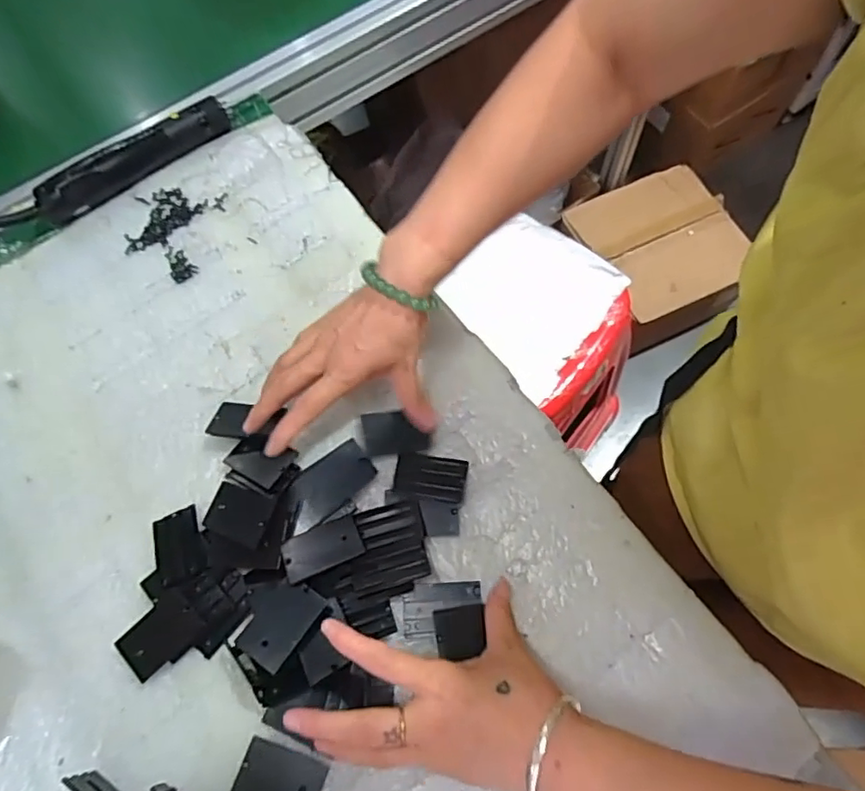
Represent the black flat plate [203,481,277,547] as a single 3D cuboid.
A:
[{"bbox_3d":[-0.144,0.088,0.437,0.048,0.004,0.037,16,75,11],"label":"black flat plate"}]

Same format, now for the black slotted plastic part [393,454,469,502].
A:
[{"bbox_3d":[-0.002,0.062,0.456,0.054,0.004,0.033,11,70,7],"label":"black slotted plastic part"}]

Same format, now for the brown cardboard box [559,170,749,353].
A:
[{"bbox_3d":[0.502,-0.310,1.317,0.307,0.184,0.328,-22,70,-4],"label":"brown cardboard box"}]

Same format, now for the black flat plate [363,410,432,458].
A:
[{"bbox_3d":[-0.030,0.029,0.467,0.050,0.009,0.035,-8,69,-1],"label":"black flat plate"}]

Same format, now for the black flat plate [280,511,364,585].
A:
[{"bbox_3d":[-0.079,0.109,0.421,0.055,0.005,0.036,-17,45,-13],"label":"black flat plate"}]

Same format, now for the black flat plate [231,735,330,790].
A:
[{"bbox_3d":[-0.100,0.251,0.384,0.055,0.004,0.037,17,69,11],"label":"black flat plate"}]

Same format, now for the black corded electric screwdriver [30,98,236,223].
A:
[{"bbox_3d":[-0.290,-0.232,0.571,0.194,0.033,0.028,-35,71,-10],"label":"black corded electric screwdriver"}]

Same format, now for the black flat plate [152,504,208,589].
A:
[{"bbox_3d":[-0.191,0.113,0.440,0.038,0.004,0.056,-26,58,0],"label":"black flat plate"}]

